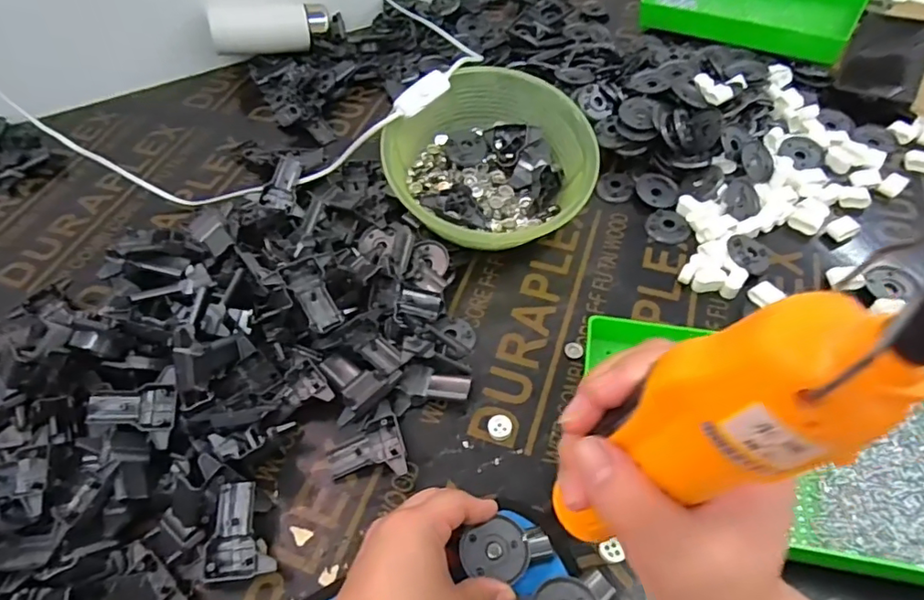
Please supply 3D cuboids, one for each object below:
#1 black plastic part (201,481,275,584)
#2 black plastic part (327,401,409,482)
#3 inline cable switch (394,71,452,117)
[{"bbox_3d":[-0.145,0.155,0.367,0.044,0.024,0.057,-5,55,0],"label":"black plastic part"},{"bbox_3d":[-0.069,0.110,0.398,0.056,0.019,0.052,-20,56,-10],"label":"black plastic part"},{"bbox_3d":[-0.035,-0.189,0.501,0.022,0.013,0.060,32,63,23],"label":"inline cable switch"}]

